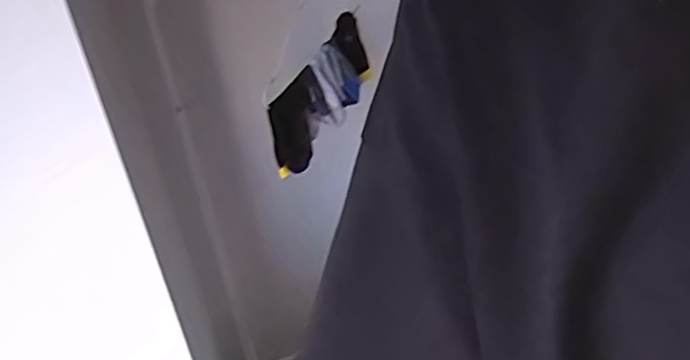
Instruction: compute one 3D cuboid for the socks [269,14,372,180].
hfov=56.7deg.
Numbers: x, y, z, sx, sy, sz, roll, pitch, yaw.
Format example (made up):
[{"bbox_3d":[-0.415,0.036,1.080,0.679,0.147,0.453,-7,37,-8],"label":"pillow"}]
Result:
[{"bbox_3d":[-0.037,-0.166,1.185,0.049,0.131,0.355,9,48,27],"label":"socks"}]

